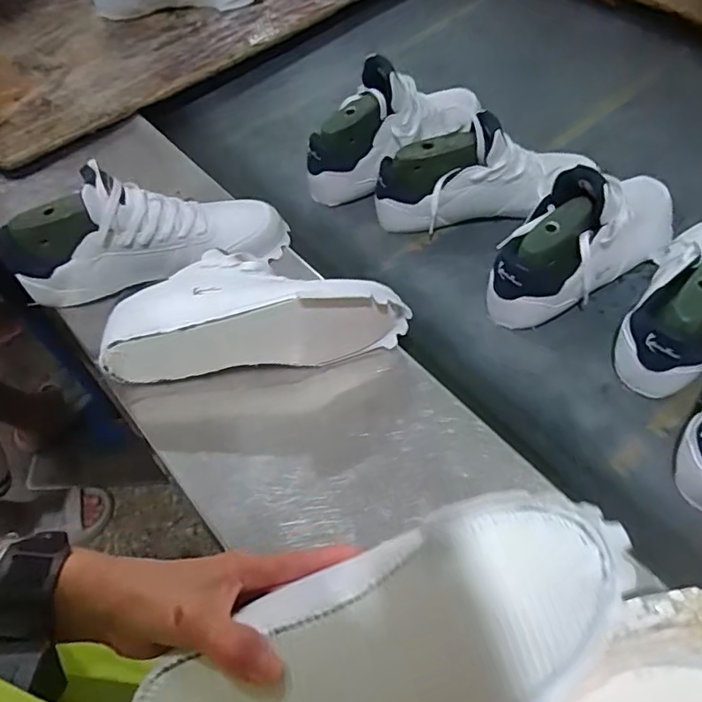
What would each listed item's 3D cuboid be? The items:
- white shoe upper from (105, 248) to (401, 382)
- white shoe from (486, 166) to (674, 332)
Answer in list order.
[{"bbox_3d":[-0.092,-0.049,0.533,0.276,0.089,0.104,-6,57,-4],"label":"white shoe upper"},{"bbox_3d":[0.258,-0.126,0.600,0.250,0.141,0.094,-33,63,-20],"label":"white shoe"}]

